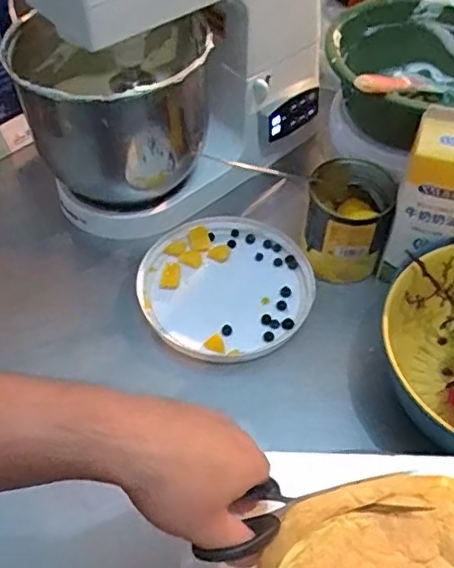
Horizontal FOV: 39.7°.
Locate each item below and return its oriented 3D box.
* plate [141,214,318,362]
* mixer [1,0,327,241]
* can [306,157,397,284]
[{"bbox_3d":[0.003,-0.002,0.756,0.206,0.026,0.191,0,52,0],"label":"plate"},{"bbox_3d":[-0.088,-0.304,0.782,0.365,0.371,0.269,-38,60,-25],"label":"mixer"},{"bbox_3d":[0.140,-0.075,0.747,0.098,0.100,0.099,1,52,1],"label":"can"}]

